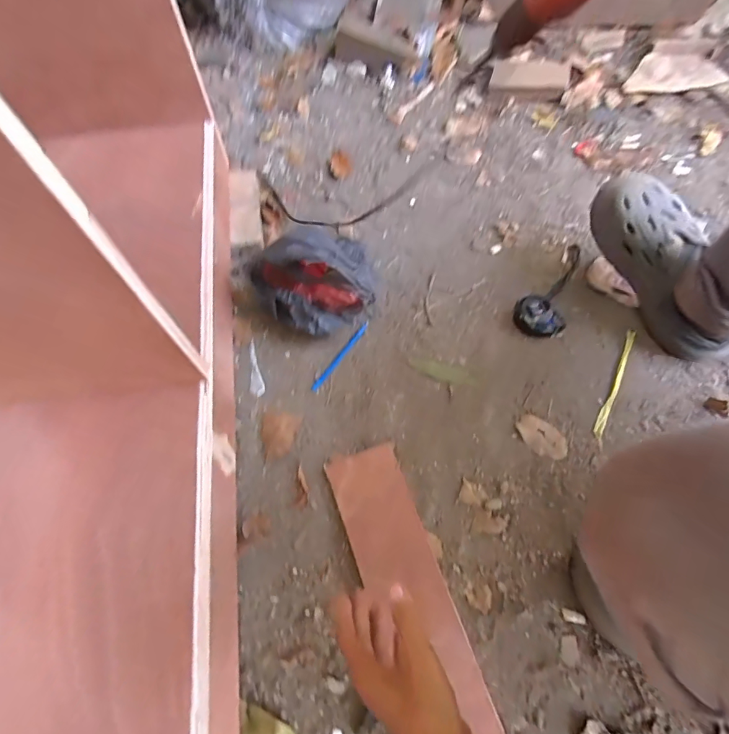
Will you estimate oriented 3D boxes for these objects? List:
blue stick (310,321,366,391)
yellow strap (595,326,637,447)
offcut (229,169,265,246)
[{"bbox_3d":[-0.037,-0.017,0.676,0.010,0.007,0.139,32,71,18],"label":"blue stick"},{"bbox_3d":[0.361,0.026,0.618,0.018,0.012,0.190,23,68,15],"label":"yellow strap"},{"bbox_3d":[-0.228,-0.306,0.814,0.058,0.021,0.187,-11,64,-1],"label":"offcut"}]

